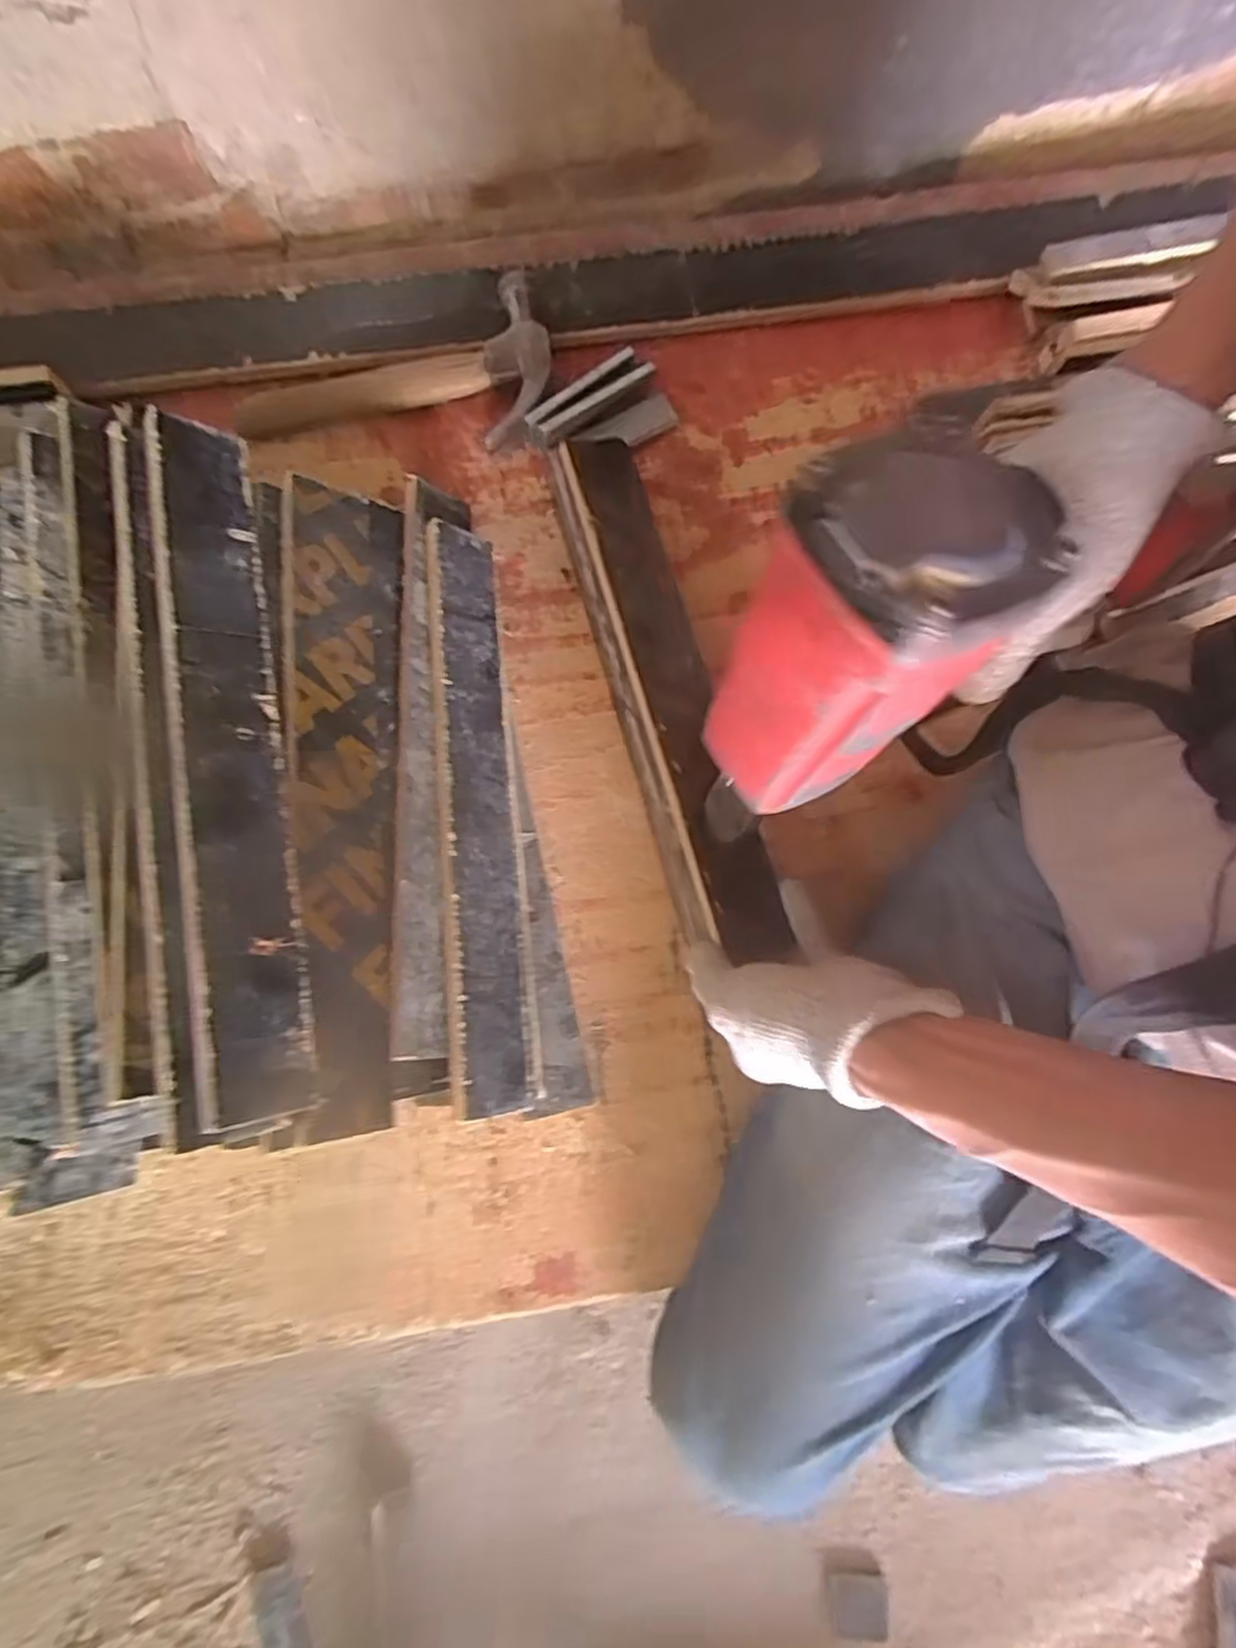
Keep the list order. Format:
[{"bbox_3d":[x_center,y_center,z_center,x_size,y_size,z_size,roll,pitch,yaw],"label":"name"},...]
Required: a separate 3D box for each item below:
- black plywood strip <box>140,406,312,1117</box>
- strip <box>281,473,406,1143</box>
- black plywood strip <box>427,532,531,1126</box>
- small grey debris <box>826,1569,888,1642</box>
[{"bbox_3d":[-0.199,-0.041,0.379,0.011,0.054,0.366,-22,75,41],"label":"black plywood strip"},{"bbox_3d":[-0.147,-0.023,0.422,0.011,0.074,0.364,-16,75,38],"label":"strip"},{"bbox_3d":[-0.086,-0.013,0.469,0.007,0.053,0.363,-16,75,43],"label":"black plywood strip"},{"bbox_3d":[0.308,1.002,0.963,0.073,0.017,0.074,1,76,1],"label":"small grey debris"}]

